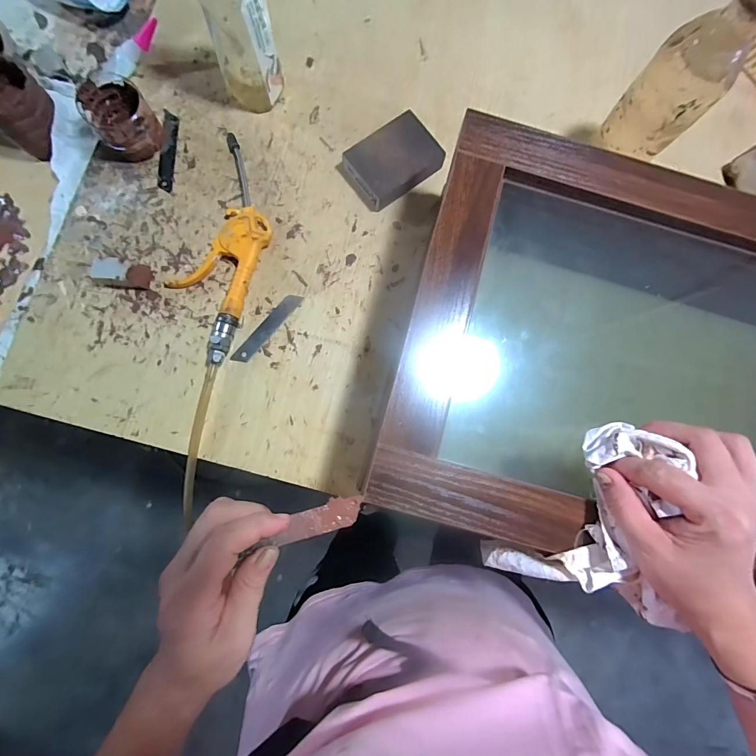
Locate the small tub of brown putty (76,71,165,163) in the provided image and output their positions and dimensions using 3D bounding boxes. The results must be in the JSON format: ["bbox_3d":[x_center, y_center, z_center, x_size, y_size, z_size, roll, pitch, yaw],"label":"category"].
[{"bbox_3d":[-0.280,-0.284,0.411,0.063,0.048,0.073,-38,87,-7],"label":"small tub of brown putty"}]

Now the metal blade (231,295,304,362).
[{"bbox_3d":[-0.122,-0.056,0.416,0.018,0.004,0.097,39,82,1],"label":"metal blade"}]

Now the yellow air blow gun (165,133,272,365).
[{"bbox_3d":[-0.168,-0.145,0.411,0.085,0.022,0.249,18,82,-2],"label":"yellow air blow gun"}]

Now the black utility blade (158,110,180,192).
[{"bbox_3d":[-0.242,-0.262,0.433,0.018,0.005,0.095,3,86,-4],"label":"black utility blade"}]

